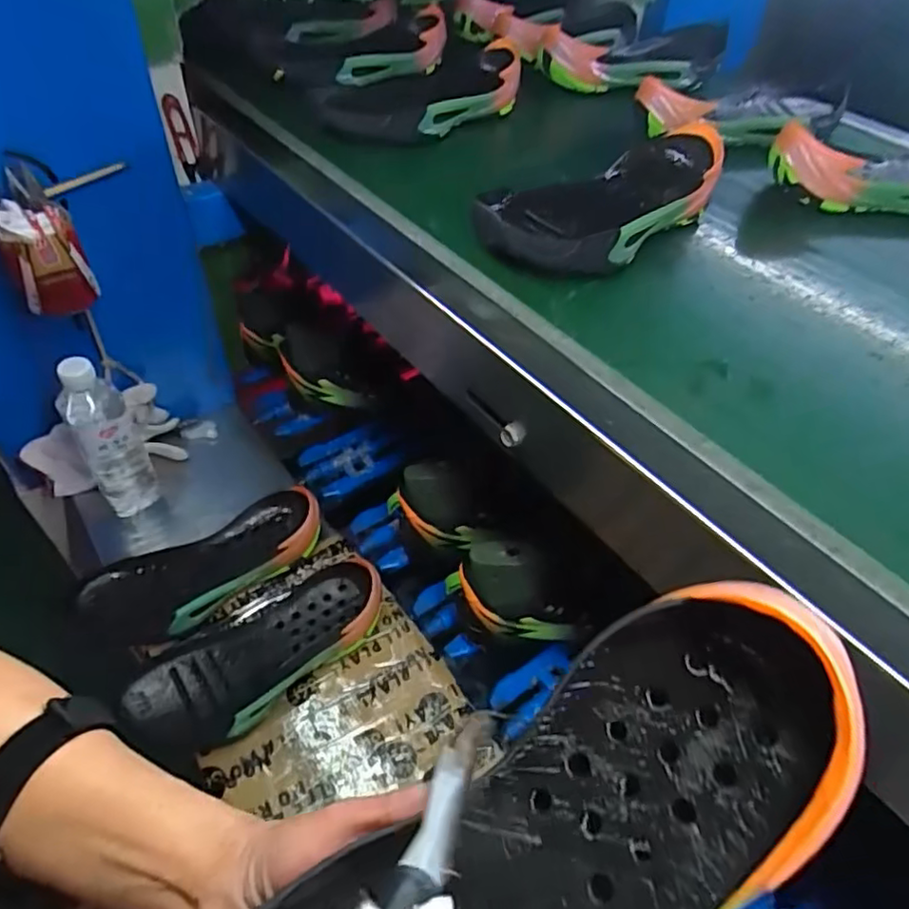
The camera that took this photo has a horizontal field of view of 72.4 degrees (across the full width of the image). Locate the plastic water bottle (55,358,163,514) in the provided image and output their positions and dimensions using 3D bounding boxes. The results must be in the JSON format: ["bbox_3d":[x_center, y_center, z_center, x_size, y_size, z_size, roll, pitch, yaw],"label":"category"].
[{"bbox_3d":[-0.386,-0.012,0.699,0.061,0.219,0.053,-26,53,-28],"label":"plastic water bottle"}]

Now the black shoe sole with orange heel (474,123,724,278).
[{"bbox_3d":[0.133,-0.219,0.529,0.267,0.054,0.109,-29,54,-30],"label":"black shoe sole with orange heel"}]

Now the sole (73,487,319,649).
[{"bbox_3d":[-0.274,0.124,0.684,0.265,0.046,0.107,-21,51,-24],"label":"sole"}]

